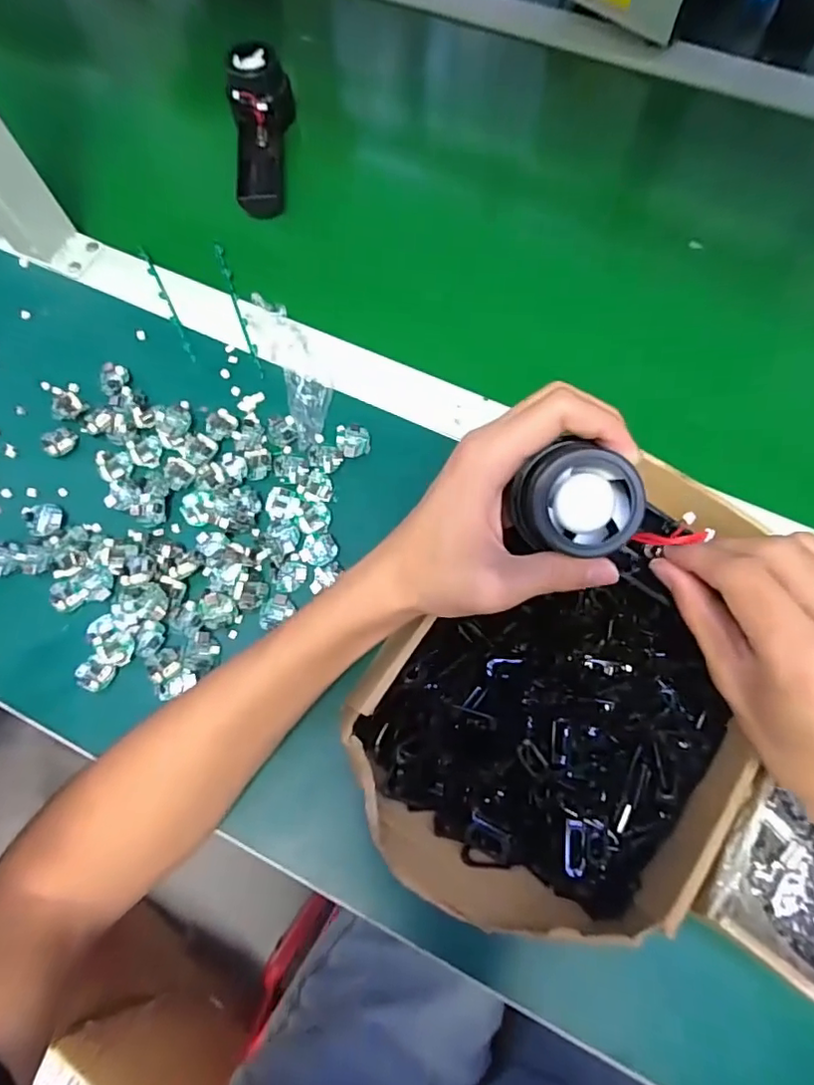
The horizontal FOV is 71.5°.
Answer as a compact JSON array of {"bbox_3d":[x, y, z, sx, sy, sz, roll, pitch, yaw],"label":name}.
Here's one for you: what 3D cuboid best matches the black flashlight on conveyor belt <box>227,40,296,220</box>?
[{"bbox_3d":[-0.127,-0.360,0.494,0.048,0.045,0.158,-4,71,0],"label":"black flashlight on conveyor belt"}]

